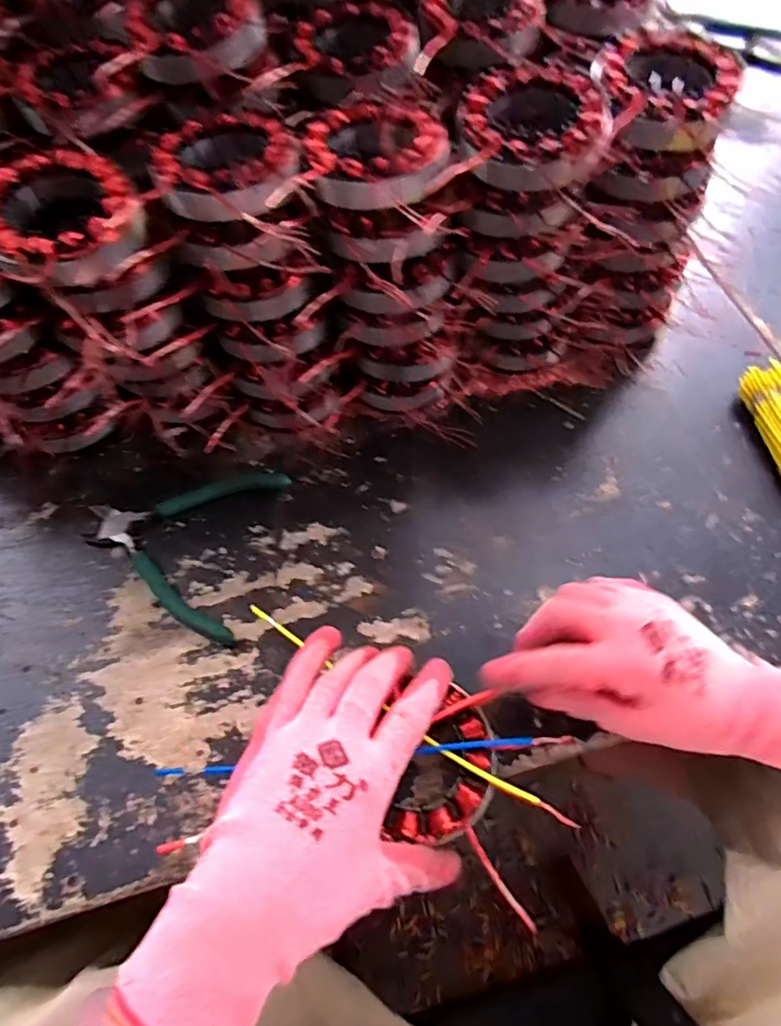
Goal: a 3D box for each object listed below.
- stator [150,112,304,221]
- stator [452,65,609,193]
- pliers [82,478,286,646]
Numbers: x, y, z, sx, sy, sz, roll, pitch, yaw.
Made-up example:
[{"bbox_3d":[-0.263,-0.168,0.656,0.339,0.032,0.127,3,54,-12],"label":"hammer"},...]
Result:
[{"bbox_3d":[-0.096,-0.208,0.340,0.084,0.026,0.090,-5,63,-2],"label":"stator"},{"bbox_3d":[0.087,-0.237,0.344,0.090,0.025,0.091,0,64,0],"label":"stator"},{"bbox_3d":[-0.157,0.015,0.408,0.132,0.015,0.134,11,63,7],"label":"pliers"}]

